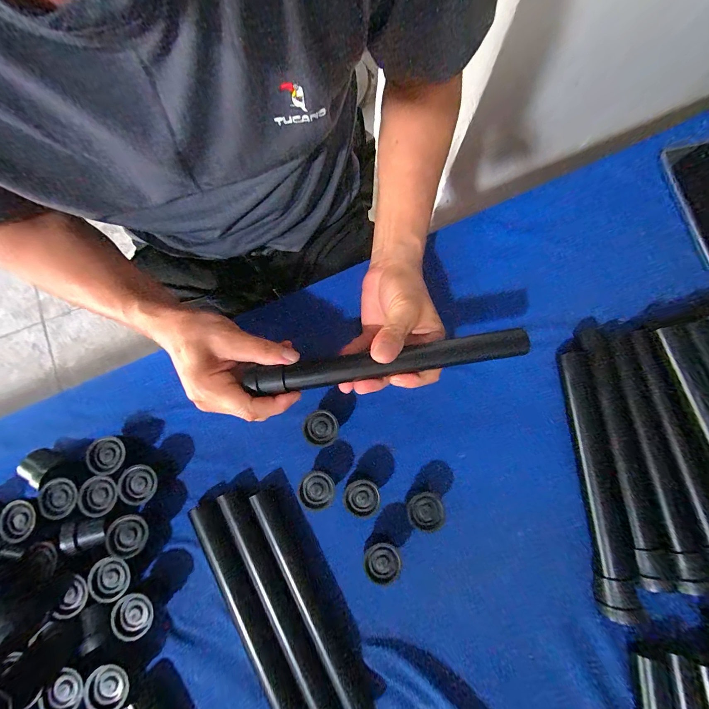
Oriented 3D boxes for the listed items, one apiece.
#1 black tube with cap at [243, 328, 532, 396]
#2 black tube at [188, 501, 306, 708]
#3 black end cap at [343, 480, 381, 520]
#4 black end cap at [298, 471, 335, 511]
[{"bbox_3d":[0.029,0.006,0.275,0.242,0.031,0.025,-9,79,-1],"label":"black tube with cap"},{"bbox_3d":[-0.099,0.244,0.283,0.023,0.017,0.218,-27,80,-5],"label":"black tube"},{"bbox_3d":[0.007,0.138,0.301,0.033,0.033,0.034,0,79,-1],"label":"black end cap"},{"bbox_3d":[-0.036,0.132,0.304,0.033,0.034,0.034,0,79,-1],"label":"black end cap"}]

